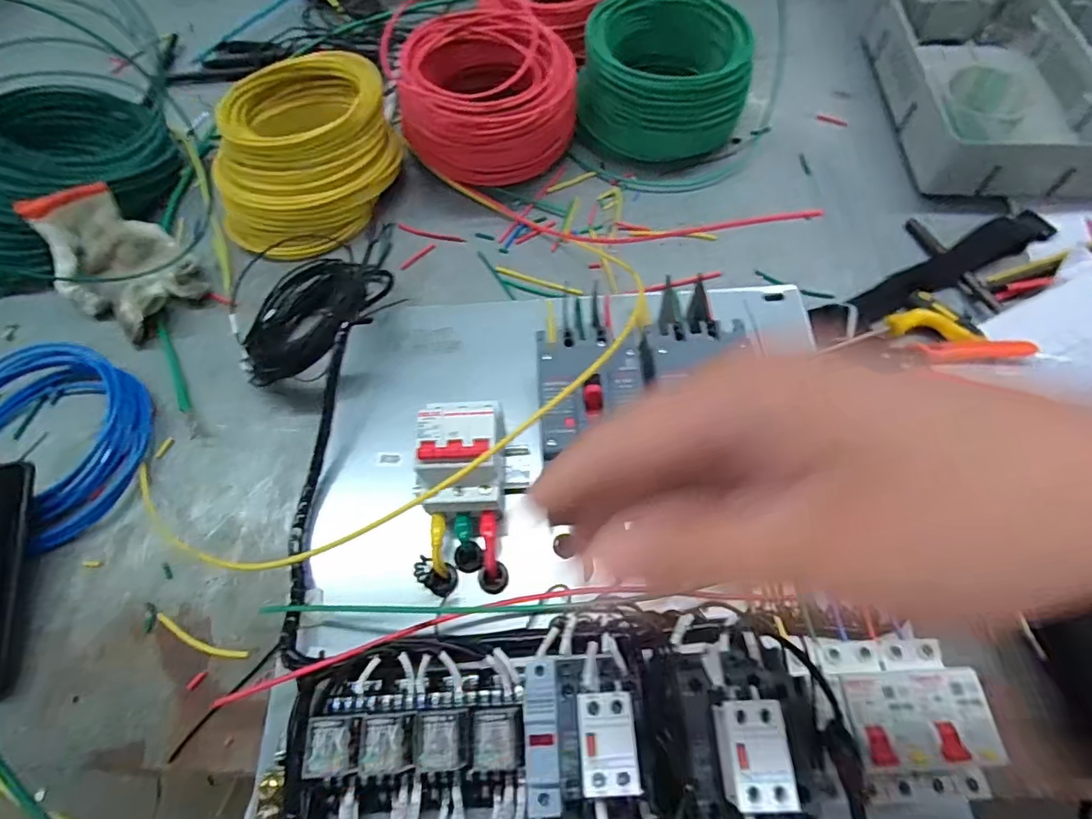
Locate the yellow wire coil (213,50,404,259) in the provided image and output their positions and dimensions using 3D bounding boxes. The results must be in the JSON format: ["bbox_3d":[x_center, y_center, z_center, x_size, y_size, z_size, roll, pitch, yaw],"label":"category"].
[{"bbox_3d":[-0.252,-0.261,0.558,0.165,0.090,0.201,21,66,13],"label":"yellow wire coil"}]

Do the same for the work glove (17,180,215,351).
[{"bbox_3d":[-0.421,-0.147,0.527,0.145,0.070,0.105,38,71,20],"label":"work glove"}]

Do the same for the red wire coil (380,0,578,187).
[{"bbox_3d":[-0.062,-0.332,0.573,0.179,0.131,0.161,-10,62,-2],"label":"red wire coil"}]

